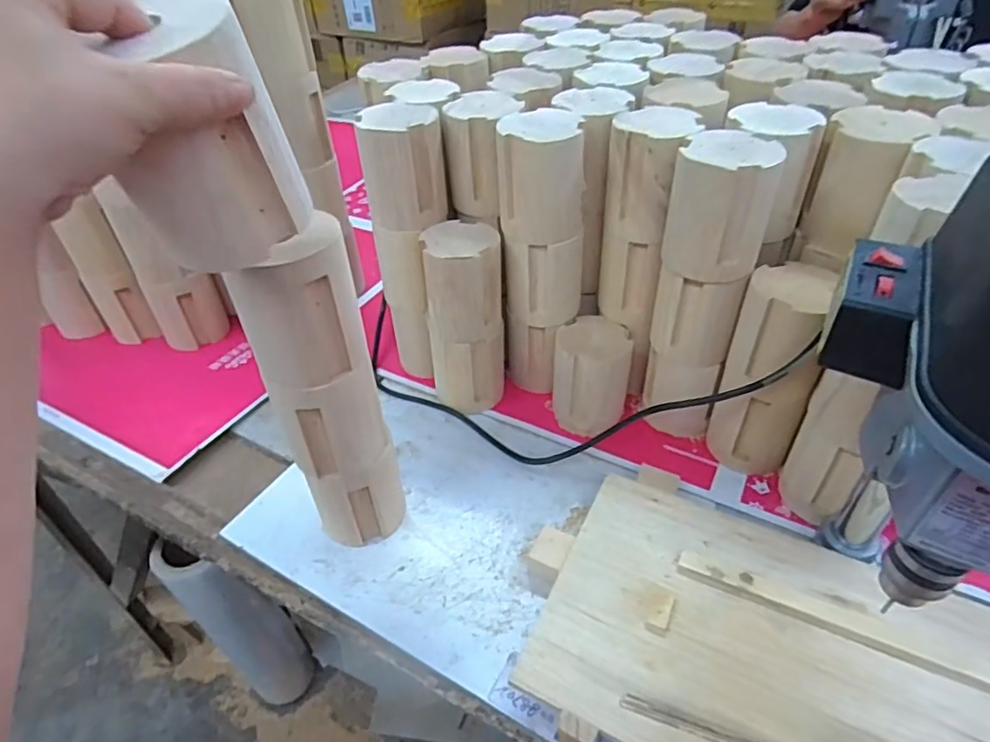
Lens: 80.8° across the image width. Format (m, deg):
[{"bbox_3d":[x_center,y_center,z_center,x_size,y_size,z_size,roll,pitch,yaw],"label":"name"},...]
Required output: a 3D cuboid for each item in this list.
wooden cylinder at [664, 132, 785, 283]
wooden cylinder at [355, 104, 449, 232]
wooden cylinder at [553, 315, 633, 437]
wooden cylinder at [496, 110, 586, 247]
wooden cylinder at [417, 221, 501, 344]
[{"bbox_3d":[0.189,-0.135,0.484,0.080,0.101,0.069,14,45,18],"label":"wooden cylinder"},{"bbox_3d":[-0.086,-0.197,0.565,0.075,0.098,0.078,-3,42,1],"label":"wooden cylinder"},{"bbox_3d":[0.103,0.003,0.625,0.081,0.101,0.082,9,44,14],"label":"wooden cylinder"},{"bbox_3d":[0.044,-0.181,0.545,0.083,0.098,0.075,-4,42,0],"label":"wooden cylinder"},{"bbox_3d":[-0.033,-0.094,0.601,0.084,0.098,0.085,-5,42,-2],"label":"wooden cylinder"}]

